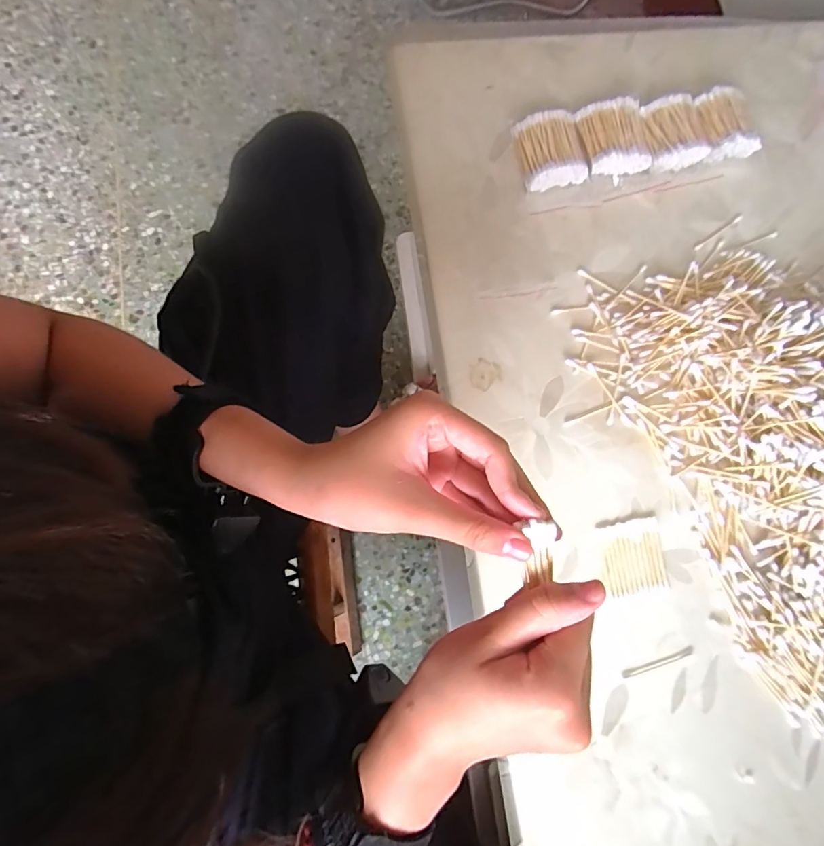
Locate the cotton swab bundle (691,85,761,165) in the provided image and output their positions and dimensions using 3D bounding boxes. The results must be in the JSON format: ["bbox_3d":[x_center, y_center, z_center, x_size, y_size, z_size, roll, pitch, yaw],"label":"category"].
[{"bbox_3d":[0.332,-0.317,0.496,0.065,0.032,0.071,-13,80,-7],"label":"cotton swab bundle"}]

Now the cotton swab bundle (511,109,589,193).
[{"bbox_3d":[0.143,-0.279,0.473,0.070,0.026,0.071,-17,81,-7],"label":"cotton swab bundle"}]

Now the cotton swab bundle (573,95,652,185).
[{"bbox_3d":[0.210,-0.295,0.480,0.066,0.030,0.076,-12,80,-7],"label":"cotton swab bundle"}]

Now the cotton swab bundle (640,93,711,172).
[{"bbox_3d":[0.273,-0.303,0.488,0.066,0.024,0.076,-12,80,-7],"label":"cotton swab bundle"}]

